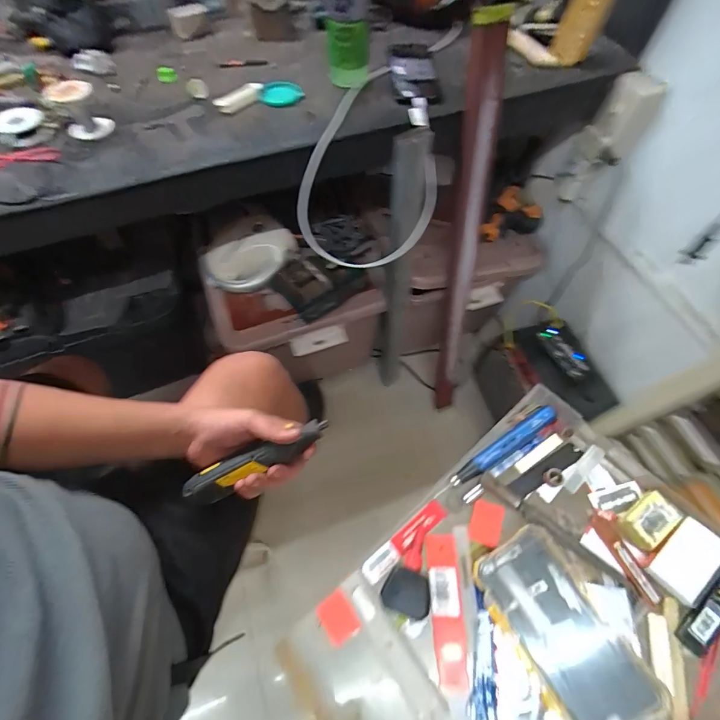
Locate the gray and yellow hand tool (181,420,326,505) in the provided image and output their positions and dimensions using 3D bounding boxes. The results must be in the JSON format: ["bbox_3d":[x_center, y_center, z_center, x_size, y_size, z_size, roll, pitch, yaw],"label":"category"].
[{"bbox_3d":[-0.123,0.122,0.444,0.179,0.027,0.036,-25,64,-11],"label":"gray and yellow hand tool"}]

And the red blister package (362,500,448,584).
[{"bbox_3d":[0.040,0.163,0.326,0.089,0.011,0.018,-35,67,-18],"label":"red blister package"}]

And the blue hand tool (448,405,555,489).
[{"bbox_3d":[0.139,0.084,0.349,0.119,0.023,0.016,-30,66,-16],"label":"blue hand tool"}]

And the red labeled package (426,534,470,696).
[{"bbox_3d":[0.071,0.203,0.298,0.025,0.004,0.106,-10,57,18],"label":"red labeled package"}]

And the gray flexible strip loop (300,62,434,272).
[{"bbox_3d":[-0.013,-0.328,0.632,0.215,0.159,0.294,-15,63,-9],"label":"gray flexible strip loop"}]

